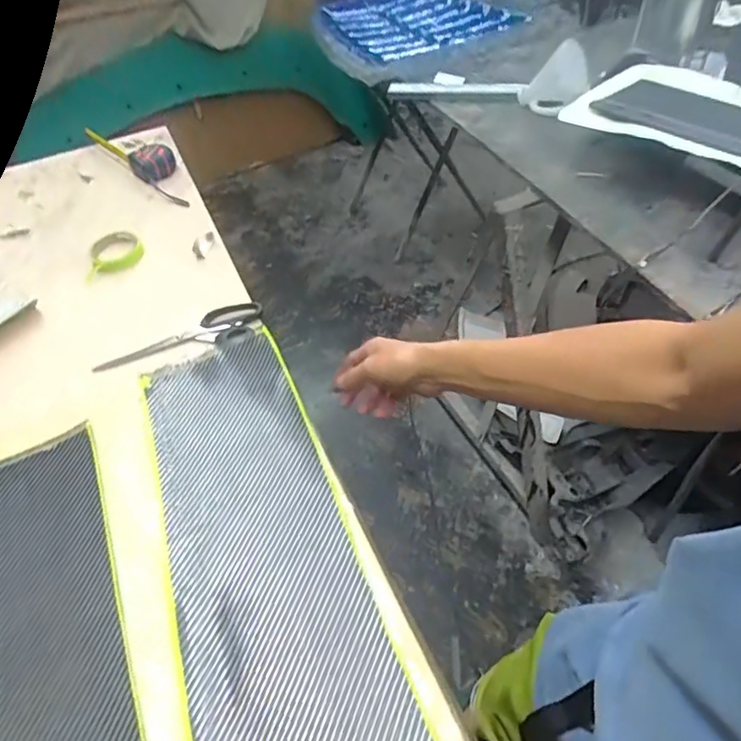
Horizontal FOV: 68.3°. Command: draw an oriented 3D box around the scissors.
[{"bbox_3d":[-0.267,-0.046,0.765,0.234,0.015,0.062,-18,49,-9],"label":"scissors"}]

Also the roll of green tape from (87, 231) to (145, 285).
[{"bbox_3d":[-0.429,-0.194,0.901,0.102,0.023,0.080,-29,52,-19],"label":"roll of green tape"}]

